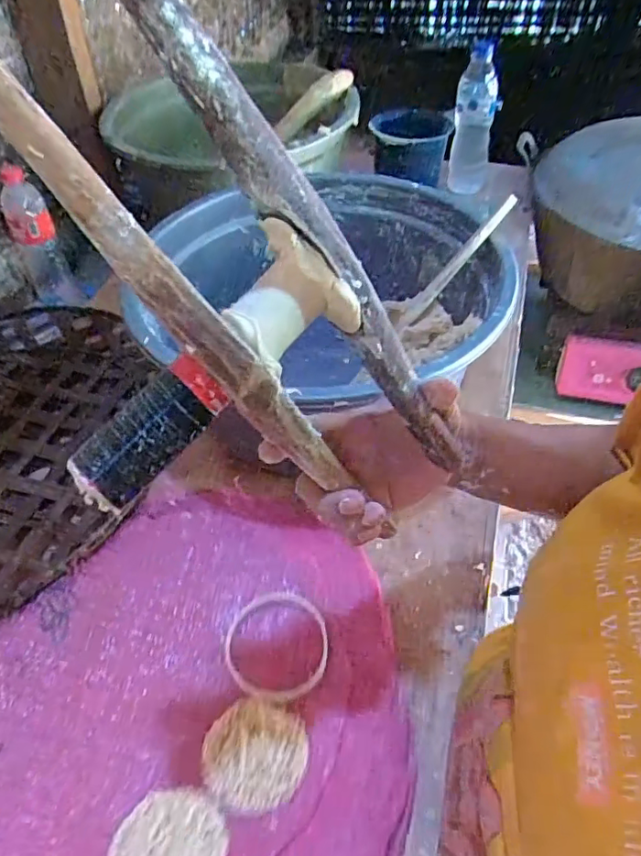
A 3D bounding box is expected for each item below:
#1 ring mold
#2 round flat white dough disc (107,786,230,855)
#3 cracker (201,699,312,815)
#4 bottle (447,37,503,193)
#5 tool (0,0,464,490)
[{"bbox_3d":[-0.039,0.189,0.502,0.092,0.009,0.093,-1,47,1],"label":"ring mold"},{"bbox_3d":[-0.108,0.292,0.397,0.079,0.004,0.075,-3,31,2],"label":"round flat white dough disc"},{"bbox_3d":[-0.051,0.252,0.443,0.079,0.008,0.075,-1,47,1],"label":"cracker"},{"bbox_3d":[0.265,-0.520,0.974,0.074,0.222,0.054,9,49,11],"label":"bottle"},{"bbox_3d":[-0.019,-0.066,0.269,0.066,0.282,0.093,-16,37,36],"label":"tool"}]

